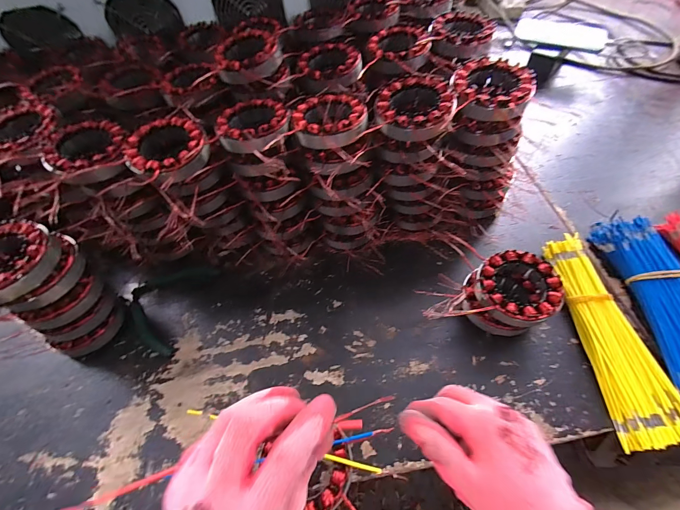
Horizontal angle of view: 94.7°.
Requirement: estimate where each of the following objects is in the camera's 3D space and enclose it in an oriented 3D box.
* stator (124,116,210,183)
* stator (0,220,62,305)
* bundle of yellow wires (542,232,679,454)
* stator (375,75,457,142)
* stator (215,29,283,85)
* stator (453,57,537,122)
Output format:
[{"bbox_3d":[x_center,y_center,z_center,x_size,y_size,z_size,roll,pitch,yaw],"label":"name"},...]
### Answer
[{"bbox_3d":[-0.192,-0.118,0.360,0.097,0.030,0.087,19,60,16],"label":"stator"},{"bbox_3d":[-0.337,0.007,0.318,0.088,0.036,0.085,-2,57,3],"label":"stator"},{"bbox_3d":[0.316,0.083,0.367,0.073,0.023,0.243,-2,57,3],"label":"bundle of yellow wires"},{"bbox_3d":[0.086,-0.168,0.362,0.087,0.032,0.086,14,59,13],"label":"stator"},{"bbox_3d":[-0.120,-0.257,0.417,0.086,0.042,0.092,-16,57,-6],"label":"stator"},{"bbox_3d":[0.173,-0.185,0.360,0.083,0.031,0.092,14,59,13],"label":"stator"}]

